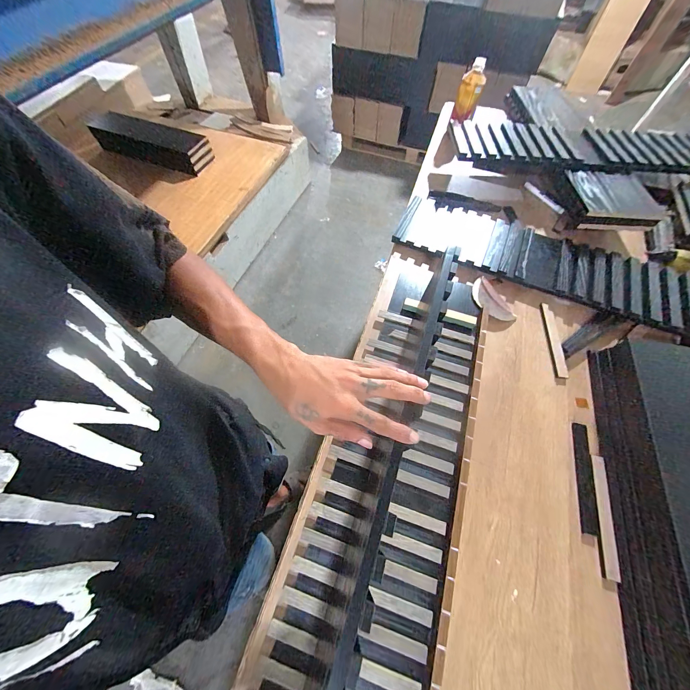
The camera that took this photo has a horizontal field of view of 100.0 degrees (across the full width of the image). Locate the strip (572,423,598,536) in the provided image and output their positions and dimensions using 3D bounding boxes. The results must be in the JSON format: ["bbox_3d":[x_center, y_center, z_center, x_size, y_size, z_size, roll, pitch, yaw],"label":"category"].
[{"bbox_3d":[0.410,0.223,0.495,0.027,0.009,0.175,13,63,6],"label":"strip"}]

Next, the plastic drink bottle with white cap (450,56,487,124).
[{"bbox_3d":[0.380,-0.776,0.917,0.065,0.188,0.050,1,87,3],"label":"plastic drink bottle with white cap"}]

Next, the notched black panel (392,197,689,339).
[{"bbox_3d":[0.494,-0.199,0.697,0.722,0.032,0.205,23,64,9],"label":"notched black panel"}]

